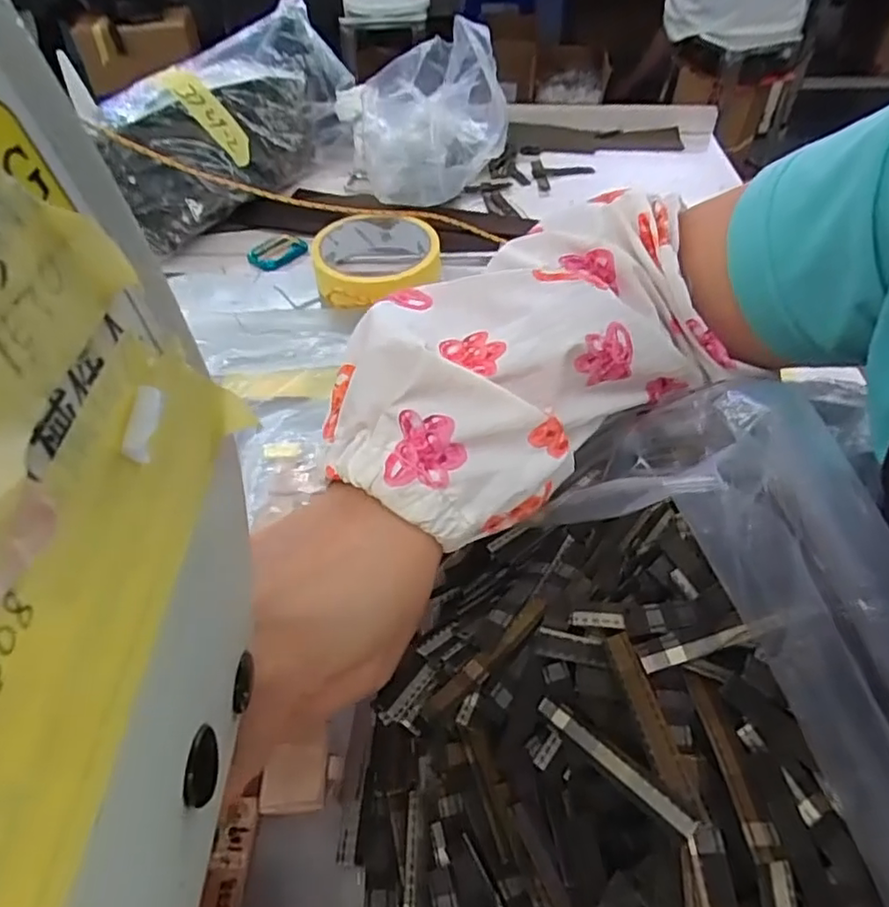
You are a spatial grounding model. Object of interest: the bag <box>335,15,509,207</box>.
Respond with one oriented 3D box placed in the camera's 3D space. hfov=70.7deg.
[{"bbox_3d":[-0.020,-0.265,0.505,0.128,0.126,0.114,-4,48,-3],"label":"bag"}]

